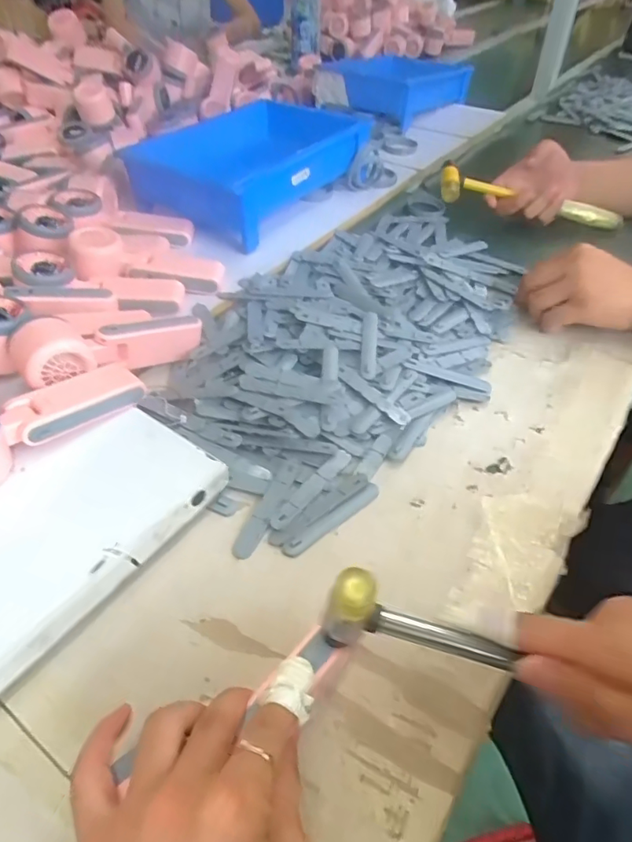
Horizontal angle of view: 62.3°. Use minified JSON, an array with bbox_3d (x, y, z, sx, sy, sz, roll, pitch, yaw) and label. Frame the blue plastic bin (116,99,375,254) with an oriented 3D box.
[{"bbox_3d":[-0.088,-0.384,0.759,0.245,0.082,0.316,23,50,22],"label":"blue plastic bin"}]

